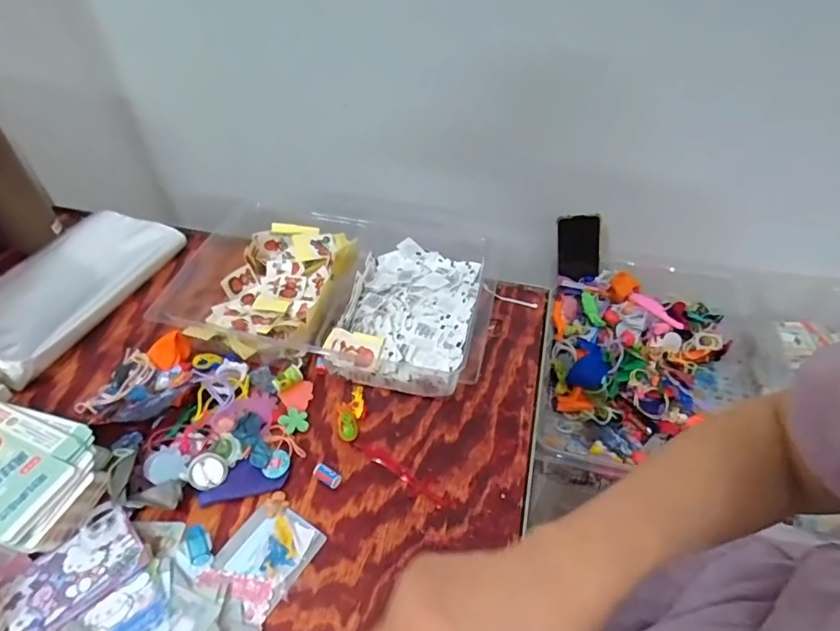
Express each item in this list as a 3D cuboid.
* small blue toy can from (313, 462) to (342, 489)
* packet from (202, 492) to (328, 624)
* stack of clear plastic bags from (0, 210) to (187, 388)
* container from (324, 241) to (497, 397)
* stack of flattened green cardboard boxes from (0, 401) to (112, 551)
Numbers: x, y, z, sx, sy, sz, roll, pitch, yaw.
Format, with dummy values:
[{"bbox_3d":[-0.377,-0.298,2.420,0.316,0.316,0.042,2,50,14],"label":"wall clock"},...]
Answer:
[{"bbox_3d":[-0.079,0.136,0.435,0.026,0.010,0.013,25,52,21],"label":"small blue toy can"},{"bbox_3d":[-0.118,0.182,0.392,0.062,0.009,0.076,25,52,21],"label":"packet"},{"bbox_3d":[-0.410,-0.041,0.587,0.147,0.031,0.247,15,49,14],"label":"stack of clear plastic bags"},{"bbox_3d":[-0.002,-0.004,0.544,0.150,0.040,0.191,10,48,9],"label":"container"},{"bbox_3d":[-0.341,0.124,0.417,0.155,0.031,0.097,12,48,11],"label":"stack of flattened green cardboard boxes"}]

